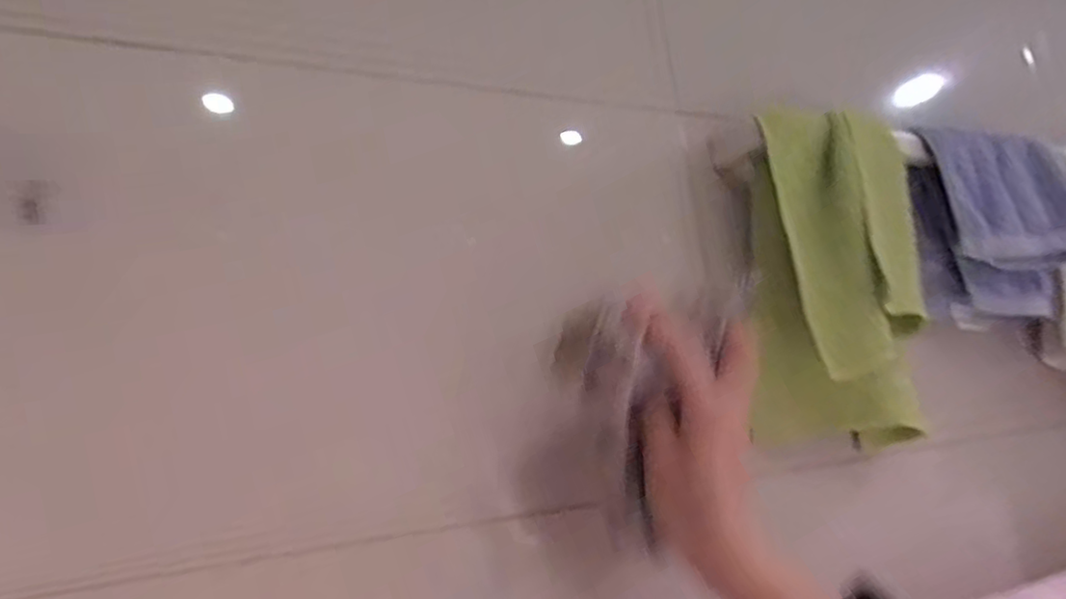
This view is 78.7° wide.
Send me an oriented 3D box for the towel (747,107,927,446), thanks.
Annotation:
[{"bbox_3d":[0.219,-0.018,0.493,0.124,0.237,0.102,-12,-14,24],"label":"towel"}]

